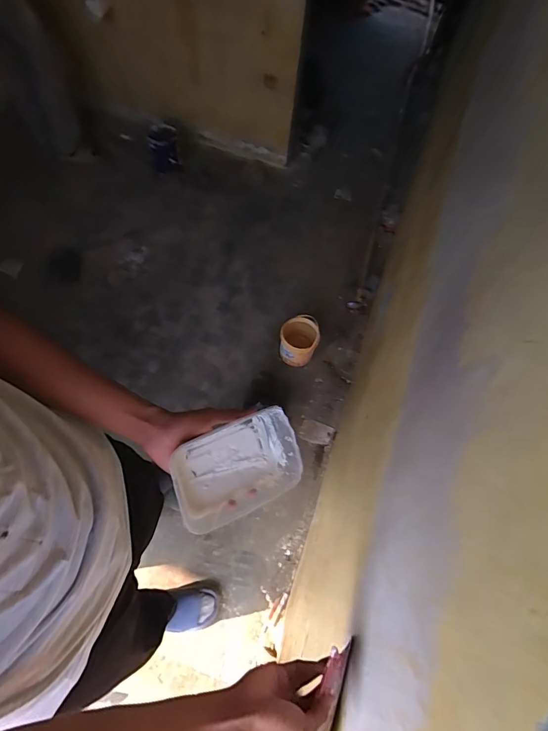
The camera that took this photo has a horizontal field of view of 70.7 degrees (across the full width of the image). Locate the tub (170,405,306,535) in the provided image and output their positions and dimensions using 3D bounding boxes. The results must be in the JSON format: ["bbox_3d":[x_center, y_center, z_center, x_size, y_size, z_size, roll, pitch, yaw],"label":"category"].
[{"bbox_3d":[-0.047,0.139,0.519,0.168,0.069,0.108,-26,67,-13],"label":"tub"}]

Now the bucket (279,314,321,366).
[{"bbox_3d":[0.102,-0.099,1.624,0.158,0.139,0.182,5,66,-2],"label":"bucket"}]

